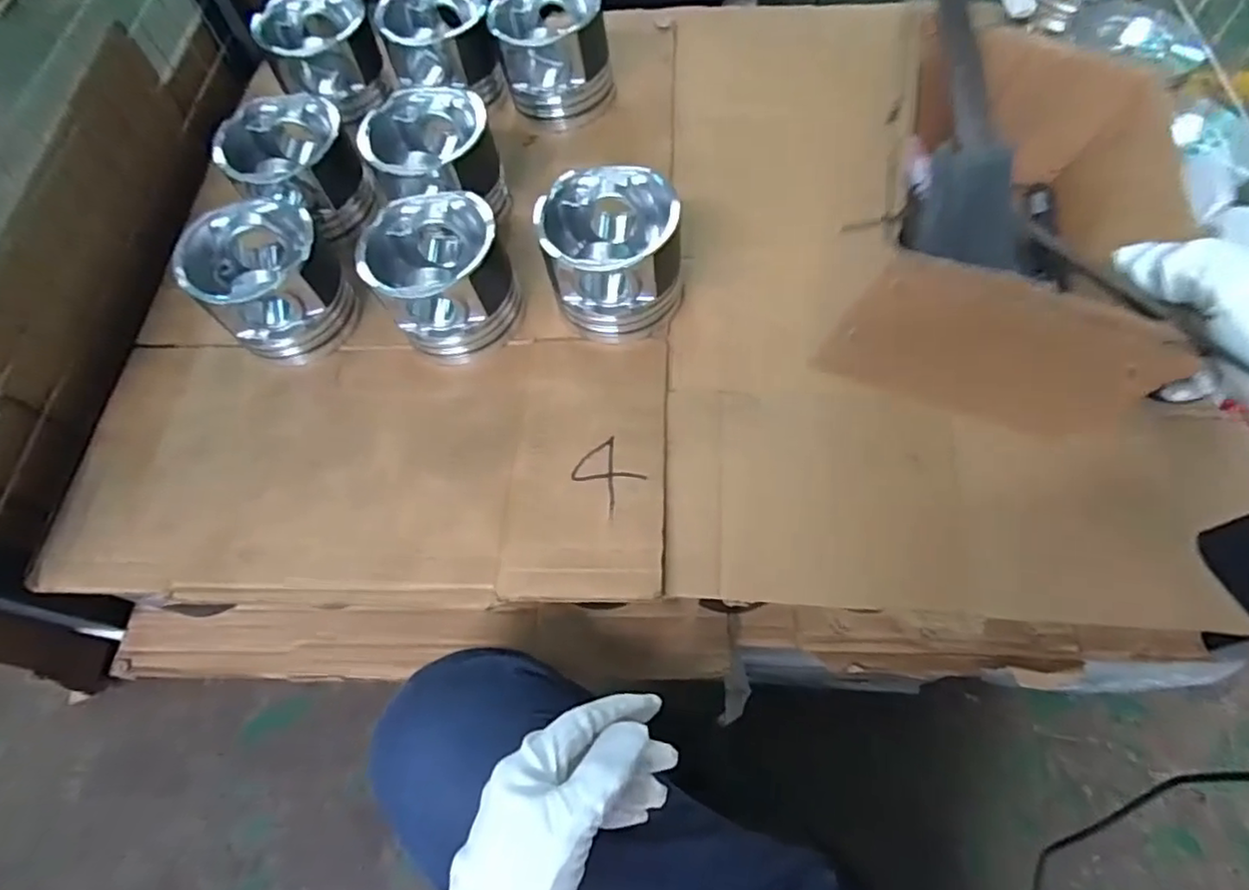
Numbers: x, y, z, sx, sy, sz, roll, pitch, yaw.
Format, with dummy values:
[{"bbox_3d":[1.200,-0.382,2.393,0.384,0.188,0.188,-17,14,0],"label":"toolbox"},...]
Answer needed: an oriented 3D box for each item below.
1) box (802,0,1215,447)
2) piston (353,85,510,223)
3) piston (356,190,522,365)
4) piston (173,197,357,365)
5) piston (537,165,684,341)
[{"bbox_3d":[0.204,-0.122,0.353,0.142,0.091,0.198,15,67,10],"label":"box"},{"bbox_3d":[-0.175,-0.270,0.620,0.112,0.088,0.115,-1,65,3],"label":"piston"},{"bbox_3d":[-0.158,-0.146,0.567,0.114,0.087,0.111,-22,66,-9],"label":"piston"},{"bbox_3d":[-0.312,-0.147,0.581,0.113,0.096,0.109,-1,65,3],"label":"piston"},{"bbox_3d":[-0.012,-0.161,0.554,0.111,0.092,0.113,-15,65,-5],"label":"piston"}]

